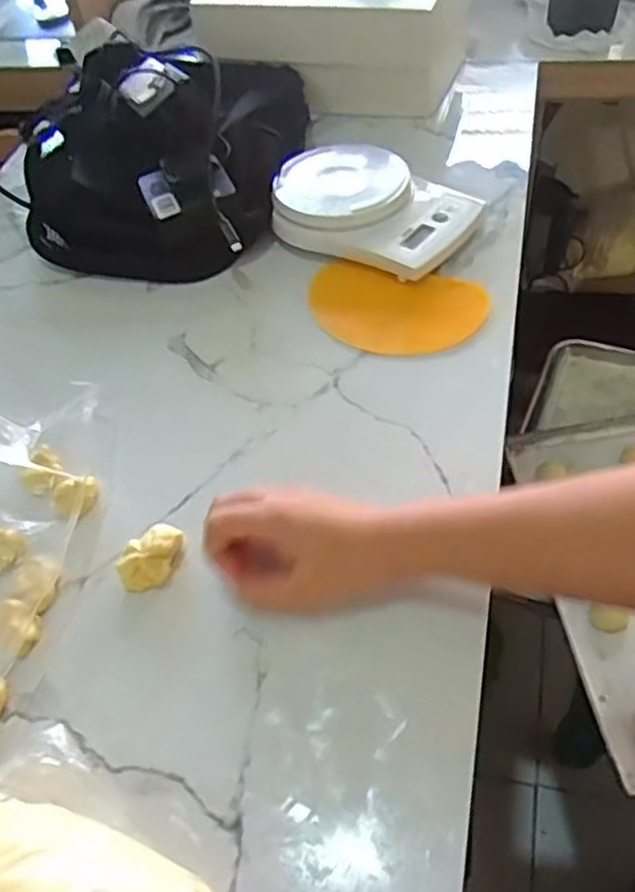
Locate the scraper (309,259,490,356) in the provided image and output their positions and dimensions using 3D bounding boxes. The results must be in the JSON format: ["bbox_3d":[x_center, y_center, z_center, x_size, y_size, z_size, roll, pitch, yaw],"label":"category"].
[{"bbox_3d":[0.063,-0.115,0.592,0.148,0.006,0.092,10,58,15],"label":"scraper"}]

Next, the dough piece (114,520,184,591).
[{"bbox_3d":[-0.110,0.074,0.464,0.032,0.027,0.043,14,55,18],"label":"dough piece"}]

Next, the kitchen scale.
[{"bbox_3d":[0.048,-0.225,0.650,0.182,0.045,0.129,25,59,25],"label":"kitchen scale"}]

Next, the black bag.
[{"bbox_3d":[-0.161,-0.307,0.721,0.268,0.111,0.301,6,53,13],"label":"black bag"}]

